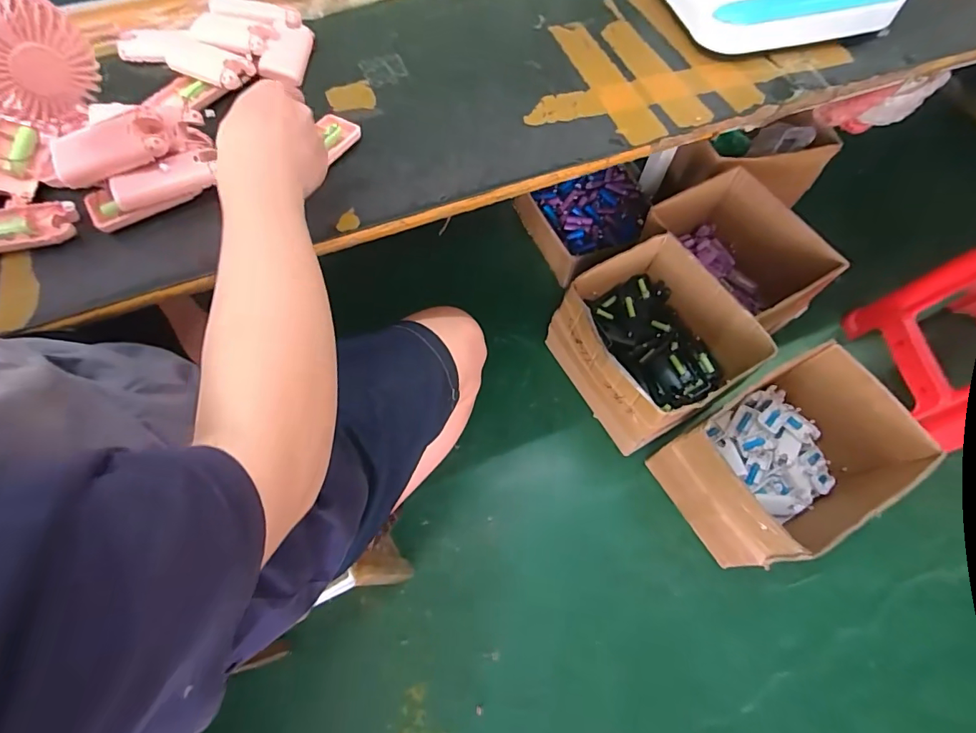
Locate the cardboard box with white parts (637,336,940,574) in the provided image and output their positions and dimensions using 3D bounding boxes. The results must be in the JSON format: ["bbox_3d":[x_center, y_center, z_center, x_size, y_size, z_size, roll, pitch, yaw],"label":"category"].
[{"bbox_3d":[0.575,0.185,0.931,0.368,0.260,0.276,-27,67,-13],"label":"cardboard box with white parts"}]

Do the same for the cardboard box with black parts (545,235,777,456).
[{"bbox_3d":[0.350,-0.044,1.030,0.314,0.238,0.340,-32,71,-14],"label":"cardboard box with black parts"}]

